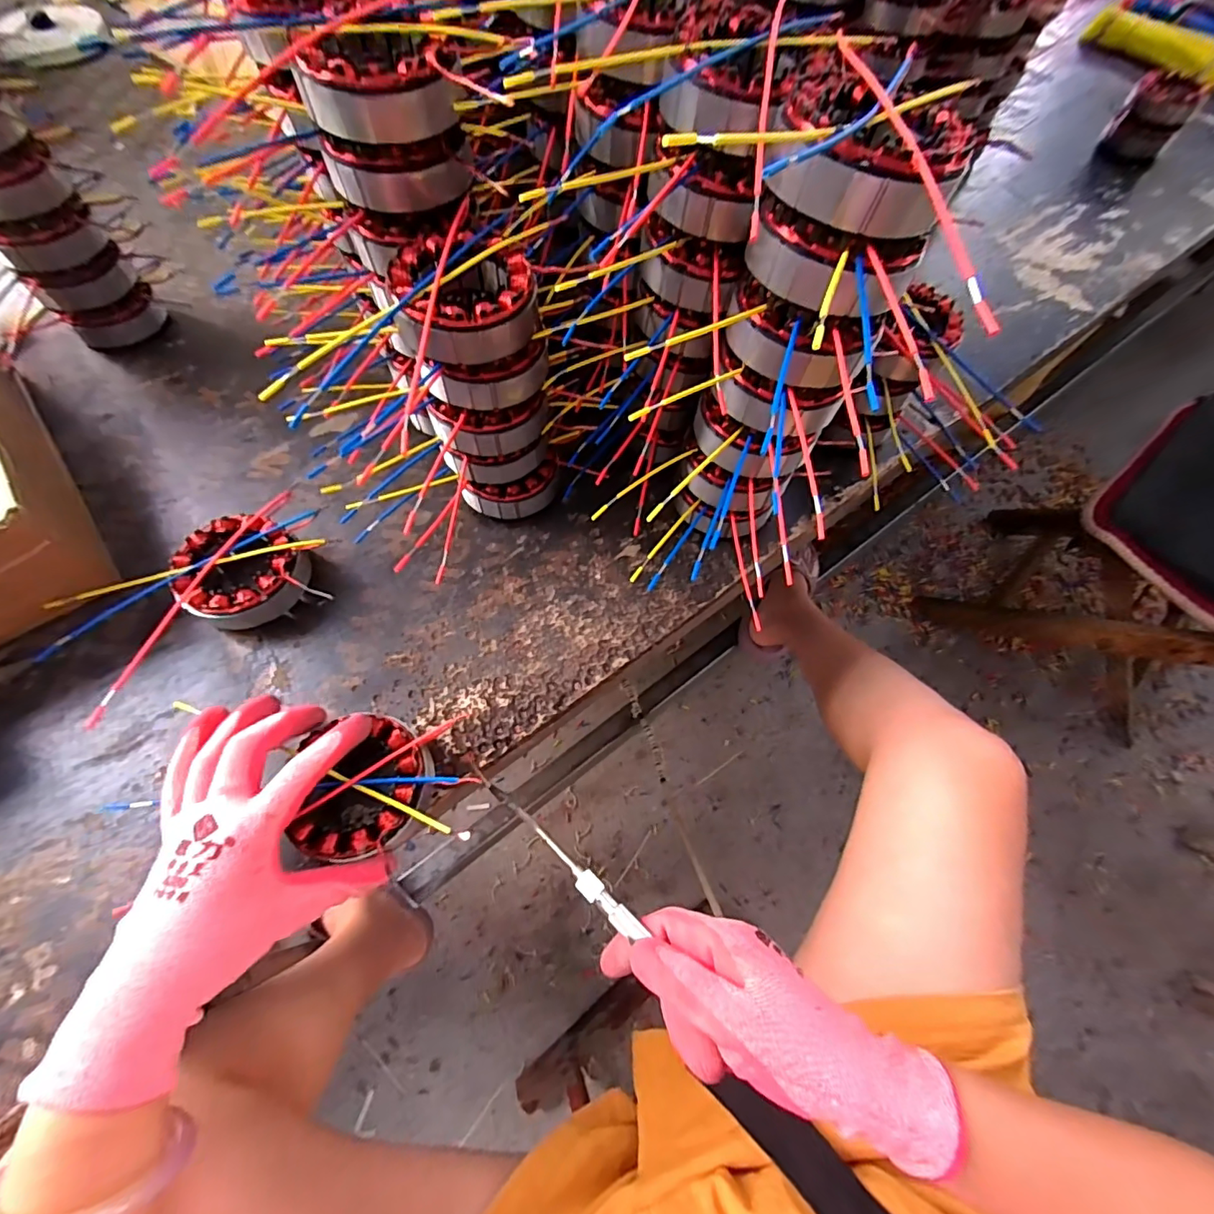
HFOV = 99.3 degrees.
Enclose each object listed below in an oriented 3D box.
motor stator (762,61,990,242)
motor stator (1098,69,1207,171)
[{"bbox_3d":[0.120,-0.208,0.236,0.086,0.034,0.087,41,70,16],"label":"motor stator"},{"bbox_3d":[0.801,-0.721,0.765,0.085,0.083,0.084,40,70,16],"label":"motor stator"}]

